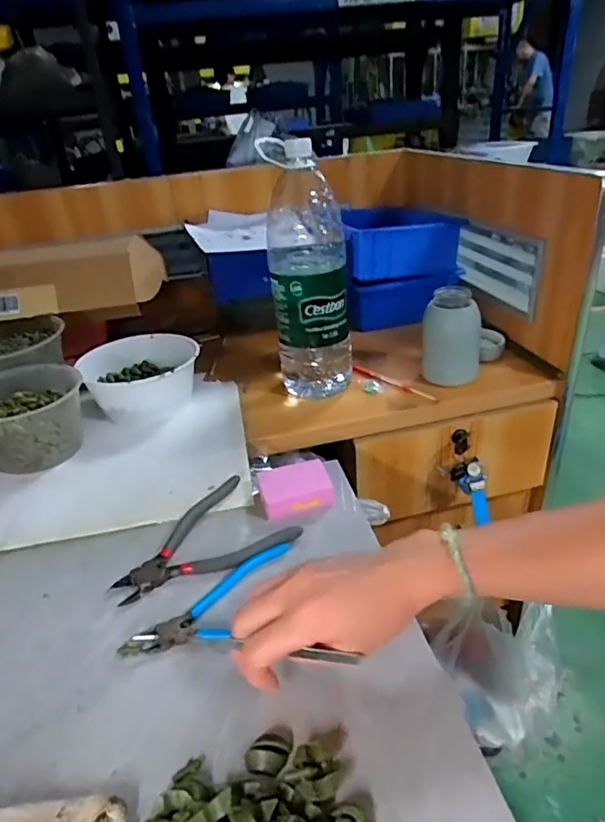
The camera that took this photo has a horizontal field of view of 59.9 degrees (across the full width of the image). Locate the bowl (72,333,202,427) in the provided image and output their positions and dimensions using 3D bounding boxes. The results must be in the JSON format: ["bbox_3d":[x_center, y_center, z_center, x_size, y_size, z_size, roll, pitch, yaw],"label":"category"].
[{"bbox_3d":[-0.223,-0.044,0.750,0.155,0.075,0.160,-4,31,3],"label":"bowl"}]

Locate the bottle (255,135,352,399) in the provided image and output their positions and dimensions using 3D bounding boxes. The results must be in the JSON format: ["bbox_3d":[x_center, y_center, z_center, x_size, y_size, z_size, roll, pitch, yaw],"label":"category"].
[{"bbox_3d":[0.008,-0.174,0.689,0.098,0.317,0.081,-2,31,6],"label":"bottle"}]

